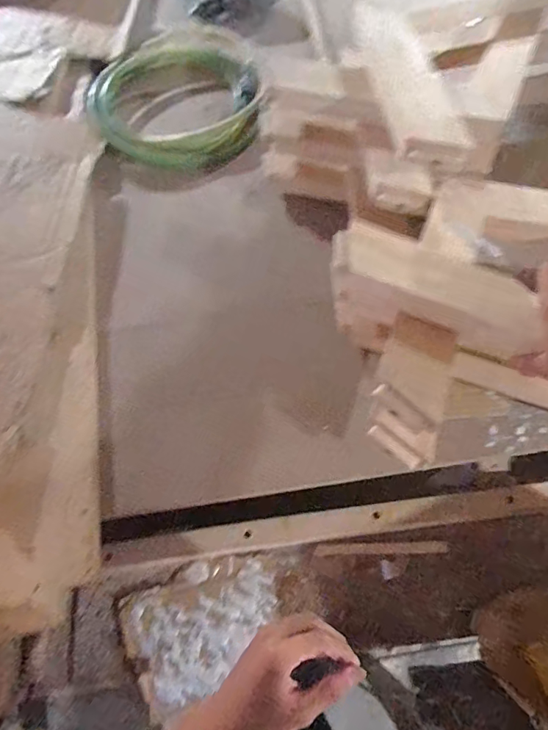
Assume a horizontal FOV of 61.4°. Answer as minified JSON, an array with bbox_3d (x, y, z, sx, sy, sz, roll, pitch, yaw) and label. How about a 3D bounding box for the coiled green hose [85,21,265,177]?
[{"bbox_3d":[-0.162,-0.466,0.777,0.273,0.034,0.357,-9,63,1],"label":"coiled green hose"}]

